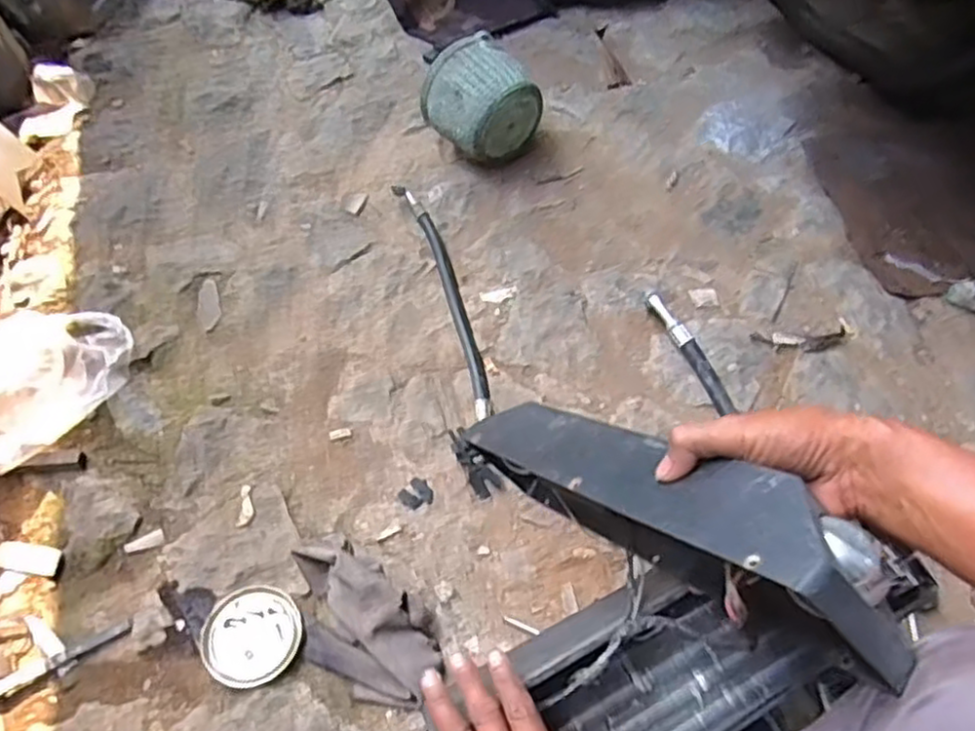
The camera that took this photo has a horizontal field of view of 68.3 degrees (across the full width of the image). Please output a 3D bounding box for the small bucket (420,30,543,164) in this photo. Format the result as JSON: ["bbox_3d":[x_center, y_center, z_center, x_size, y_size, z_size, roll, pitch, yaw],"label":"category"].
[{"bbox_3d":[-0.012,-0.431,1.207,0.154,0.173,0.144,-36,64,-21],"label":"small bucket"}]

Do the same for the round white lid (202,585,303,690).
[{"bbox_3d":[-0.264,0.298,0.801,0.108,0.025,0.103,29,62,17],"label":"round white lid"}]

